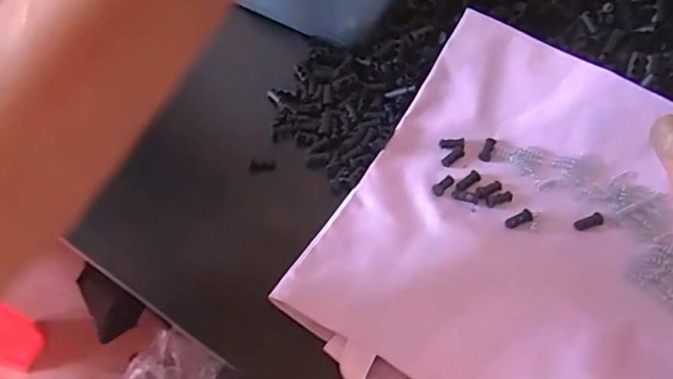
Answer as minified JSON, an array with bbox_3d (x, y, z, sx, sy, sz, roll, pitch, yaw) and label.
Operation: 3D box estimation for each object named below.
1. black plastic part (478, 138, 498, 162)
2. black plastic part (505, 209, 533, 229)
[{"bbox_3d":[0.102,-0.027,0.364,0.008,0.004,0.018,23,62,16],"label":"black plastic part"},{"bbox_3d":[0.113,0.019,0.335,0.018,0.004,0.008,-27,61,-13],"label":"black plastic part"}]

